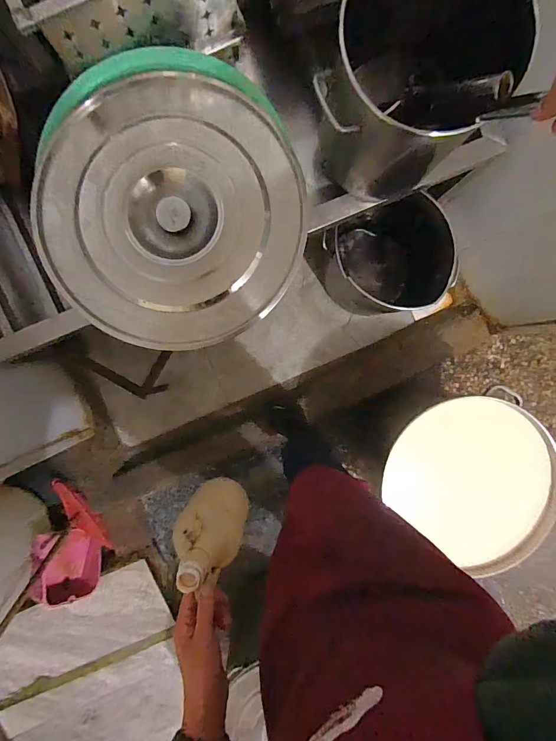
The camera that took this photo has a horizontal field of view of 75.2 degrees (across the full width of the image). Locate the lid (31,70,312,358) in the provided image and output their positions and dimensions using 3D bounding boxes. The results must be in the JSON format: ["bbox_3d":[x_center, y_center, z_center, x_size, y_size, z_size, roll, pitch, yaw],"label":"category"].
[{"bbox_3d":[-0.200,-0.296,0.685,0.464,0.054,0.508,0,94,-2],"label":"lid"}]

